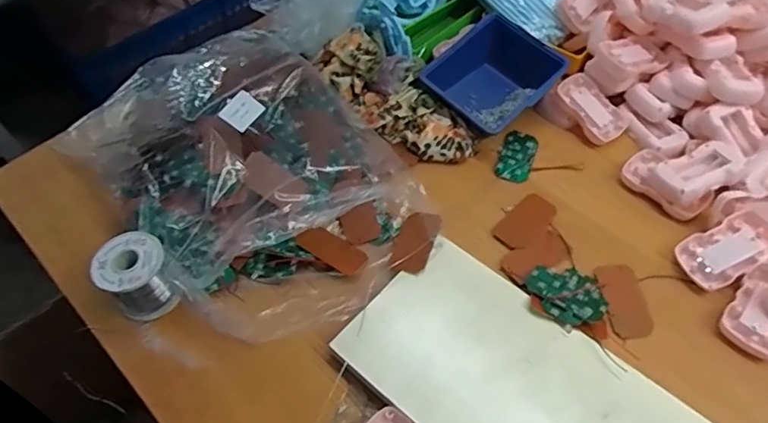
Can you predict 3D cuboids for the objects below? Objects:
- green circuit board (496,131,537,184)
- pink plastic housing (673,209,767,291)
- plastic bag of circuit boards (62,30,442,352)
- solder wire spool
[{"bbox_3d":[0.155,-0.065,0.628,0.039,0.005,0.075,17,58,14],"label":"green circuit board"},{"bbox_3d":[0.337,0.039,0.527,0.086,0.019,0.054,-30,54,5],"label":"pink plastic housing"},{"bbox_3d":[-0.138,-0.050,0.564,0.275,0.089,0.379,-36,62,-20],"label":"plastic bag of circuit boards"},{"bbox_3d":[-0.232,0.062,0.512,0.059,0.061,0.061,-1,56,2],"label":"solder wire spool"}]

